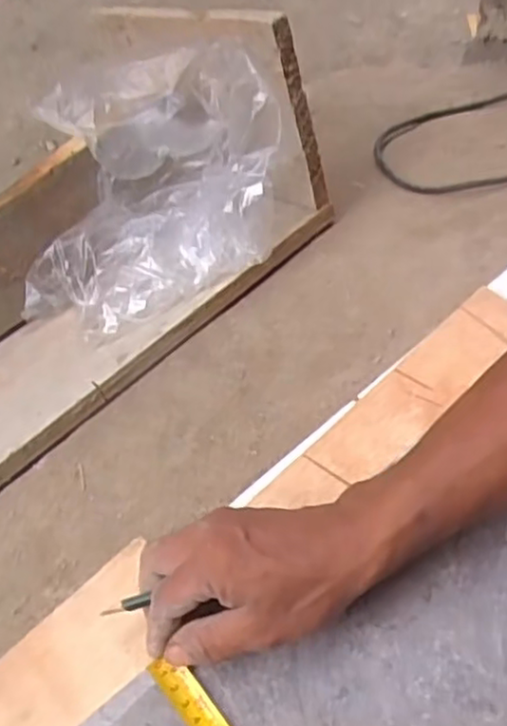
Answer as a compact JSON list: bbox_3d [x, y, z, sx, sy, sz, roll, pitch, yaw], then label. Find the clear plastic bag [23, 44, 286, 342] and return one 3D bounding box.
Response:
[{"bbox_3d":[-0.099,-0.145,0.614,0.262,0.150,0.175,-22,63,-11],"label":"clear plastic bag"}]

